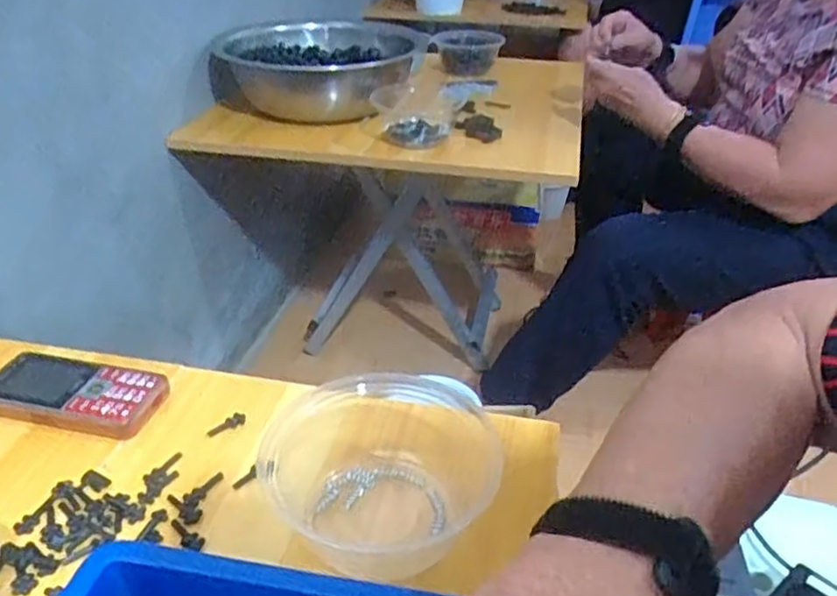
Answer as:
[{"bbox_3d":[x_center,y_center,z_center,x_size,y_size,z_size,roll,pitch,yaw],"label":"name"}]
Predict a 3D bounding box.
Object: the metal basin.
[{"bbox_3d":[-0.157,-0.376,1.118,0.300,0.102,0.312,1,32,0],"label":"metal basin"}]

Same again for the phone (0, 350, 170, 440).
[{"bbox_3d":[-0.268,0.068,0.508,0.157,0.018,0.062,7,33,10],"label":"phone"}]

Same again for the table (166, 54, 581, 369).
[{"bbox_3d":[-0.018,-0.145,1.304,0.582,0.511,0.543,7,33,10],"label":"table"}]

